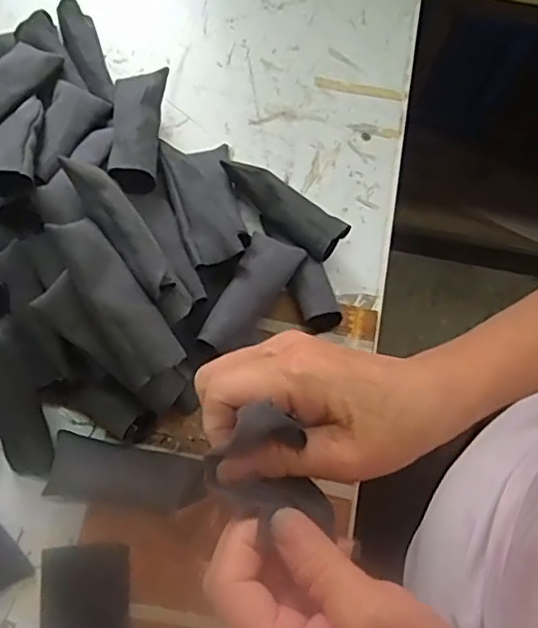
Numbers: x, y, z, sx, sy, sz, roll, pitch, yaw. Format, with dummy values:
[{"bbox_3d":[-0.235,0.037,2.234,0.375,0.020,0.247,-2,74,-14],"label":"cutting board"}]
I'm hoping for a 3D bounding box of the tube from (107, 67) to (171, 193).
[{"bbox_3d":[-0.096,-0.136,0.433,0.036,0.026,0.107,-1,61,-1],"label":"tube"}]

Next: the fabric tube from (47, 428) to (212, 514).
[{"bbox_3d":[-0.096,0.110,0.413,0.104,0.016,0.040,8,75,1],"label":"fabric tube"}]

